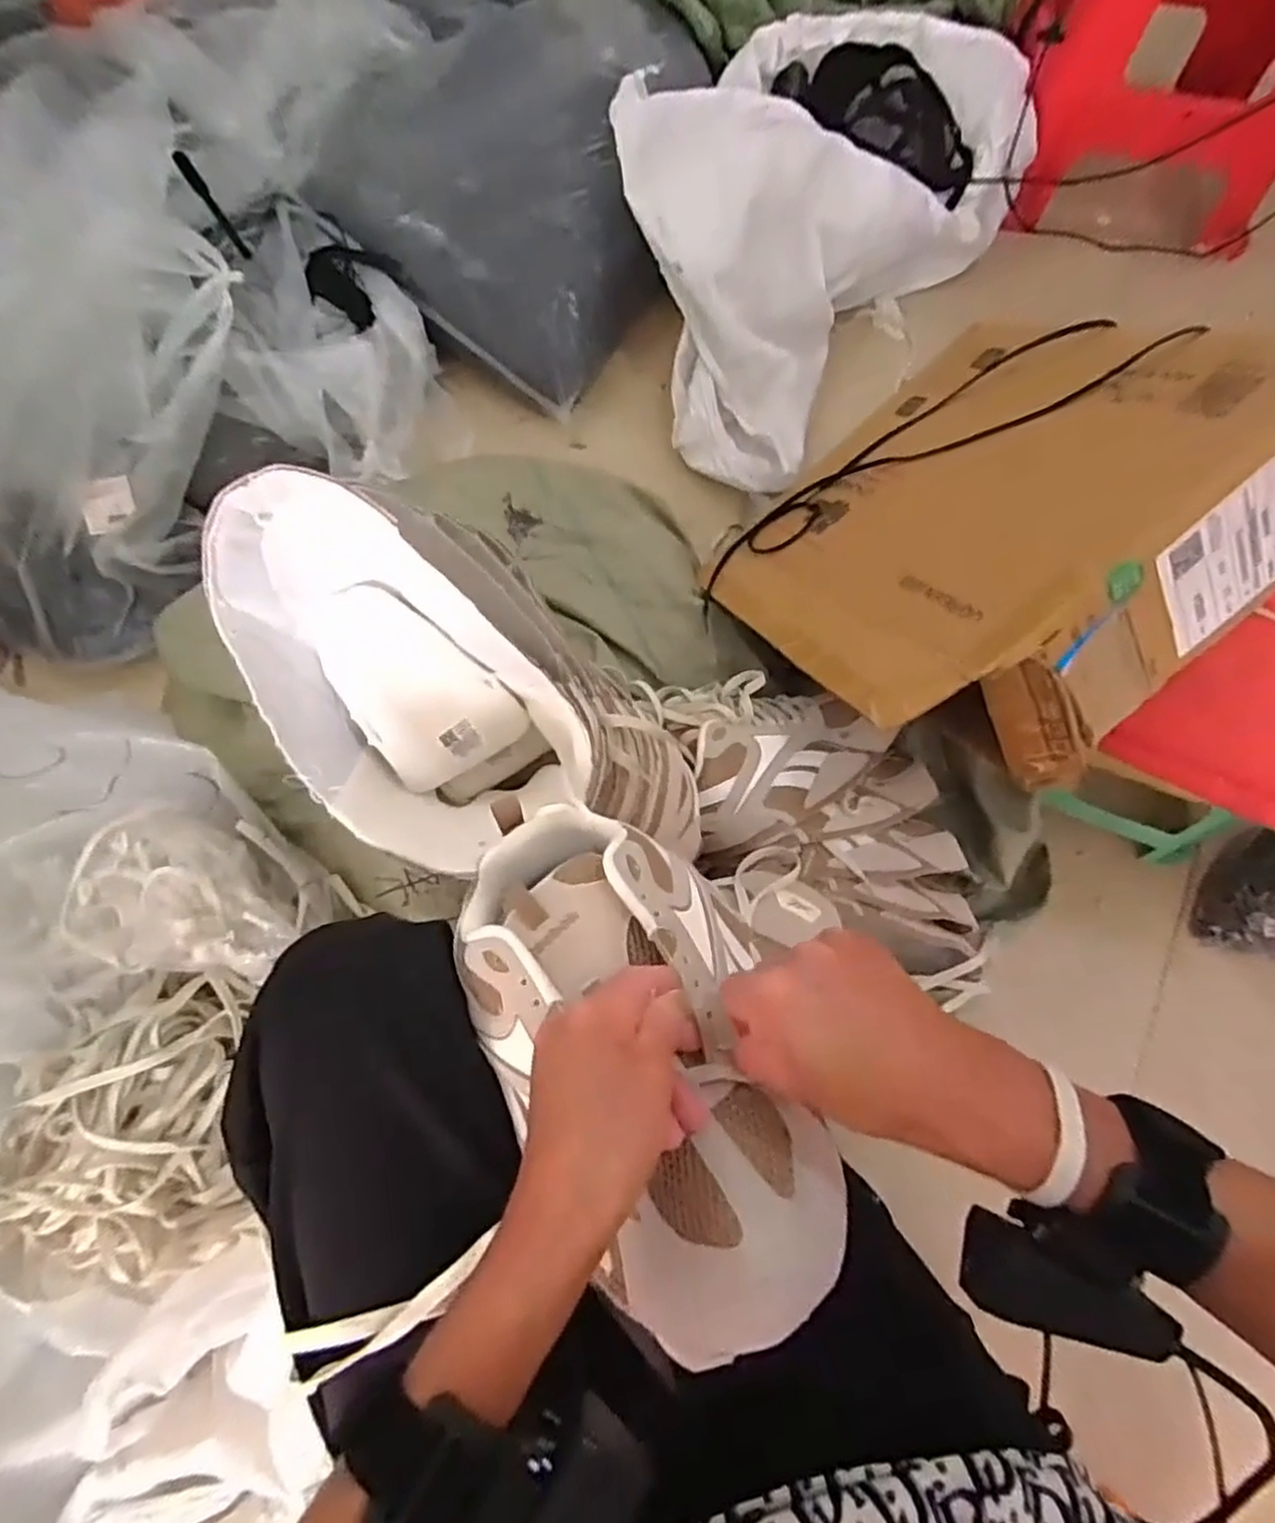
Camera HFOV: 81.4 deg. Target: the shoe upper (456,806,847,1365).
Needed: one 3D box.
[{"bbox_3d":[0.003,0.130,0.359,0.146,0.058,0.255,-24,62,-9],"label":"shoe upper"}]

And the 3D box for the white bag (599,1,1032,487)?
[{"bbox_3d":[0.218,-0.739,0.994,0.420,0.172,0.735,36,73,12],"label":"white bag"}]

